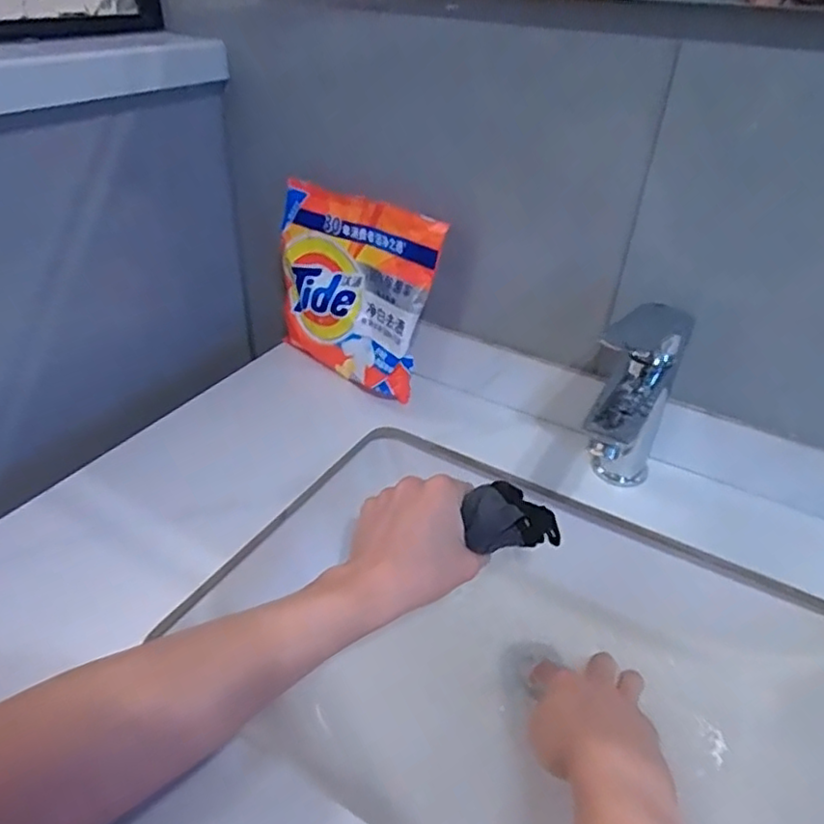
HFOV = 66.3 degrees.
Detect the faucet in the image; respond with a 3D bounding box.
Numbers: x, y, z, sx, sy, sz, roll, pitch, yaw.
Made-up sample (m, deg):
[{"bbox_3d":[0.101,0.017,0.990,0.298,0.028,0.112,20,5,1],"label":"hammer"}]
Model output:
[{"bbox_3d":[0.175,-0.002,0.516,0.060,0.153,0.077,18,39,20],"label":"faucet"}]

